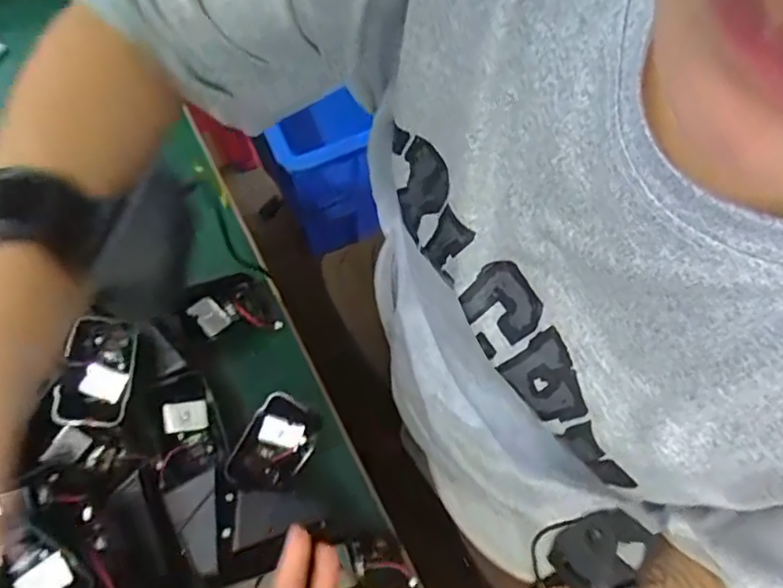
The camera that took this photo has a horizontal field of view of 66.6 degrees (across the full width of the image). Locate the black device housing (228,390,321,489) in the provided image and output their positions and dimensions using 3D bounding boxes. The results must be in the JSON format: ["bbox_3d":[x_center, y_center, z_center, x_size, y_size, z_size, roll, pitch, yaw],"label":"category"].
[{"bbox_3d":[-0.080,0.104,0.405,0.041,0.028,0.065,34,71,11],"label":"black device housing"}]

